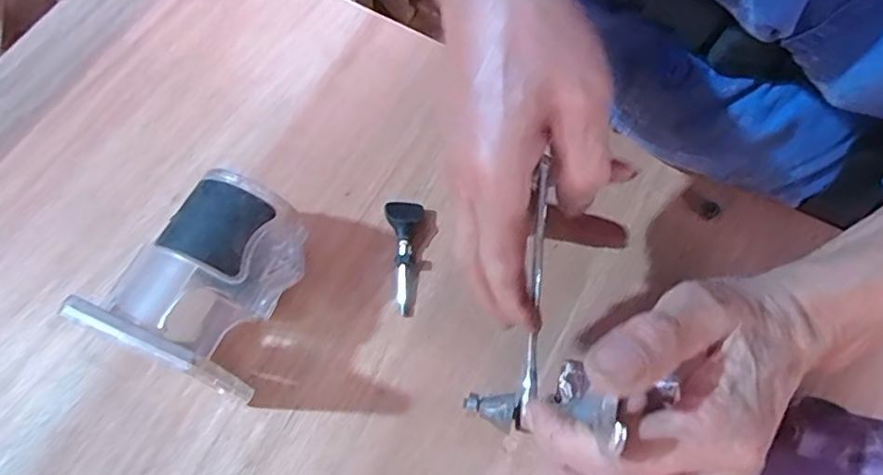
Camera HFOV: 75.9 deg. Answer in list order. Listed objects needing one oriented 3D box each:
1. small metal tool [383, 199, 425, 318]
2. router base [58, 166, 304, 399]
[{"bbox_3d":[-0.020,0.012,0.361,0.023,0.015,0.073,-8,69,-2],"label":"small metal tool"},{"bbox_3d":[-0.124,0.024,0.321,0.071,0.086,0.105,26,72,11],"label":"router base"}]

